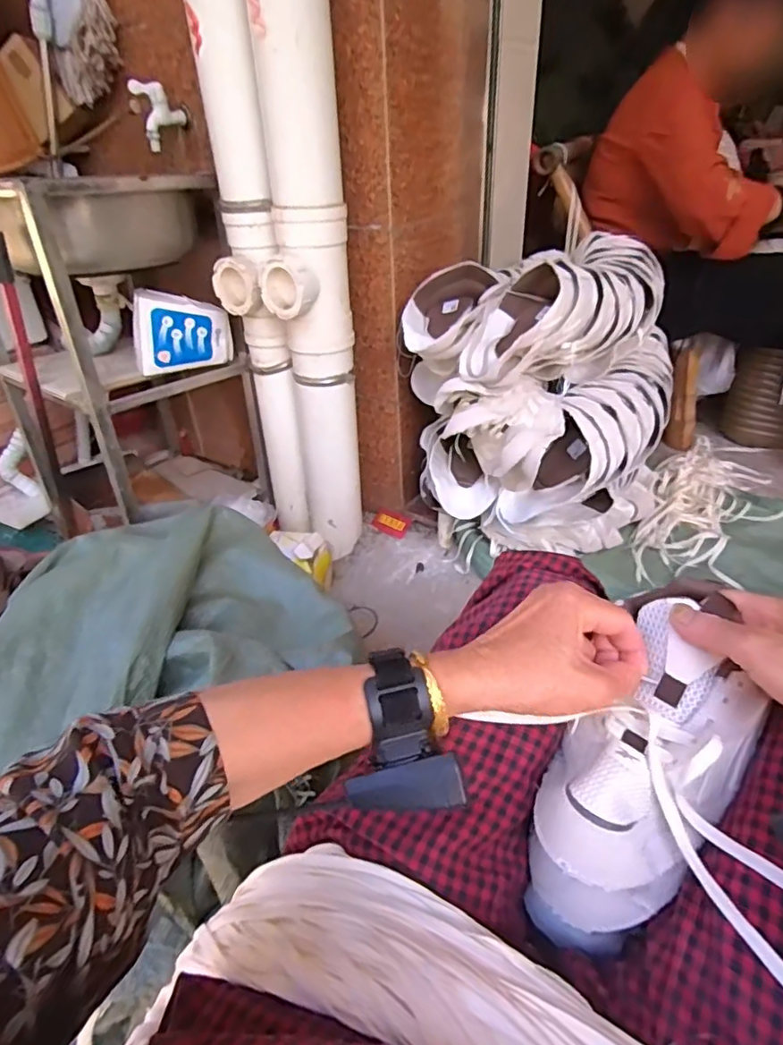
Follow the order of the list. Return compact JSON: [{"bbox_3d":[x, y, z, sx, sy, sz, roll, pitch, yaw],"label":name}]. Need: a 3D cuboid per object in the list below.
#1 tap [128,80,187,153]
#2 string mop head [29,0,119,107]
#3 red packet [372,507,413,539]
[{"bbox_3d":[-0.423,-0.746,1.050,0.040,0.100,0.085,15,39,23],"label":"tap"},{"bbox_3d":[-0.590,-0.925,1.055,0.147,0.226,0.071,18,40,27],"label":"string mop head"},{"bbox_3d":[0.000,0.002,1.246,0.093,0.017,0.051,20,76,33],"label":"red packet"}]

